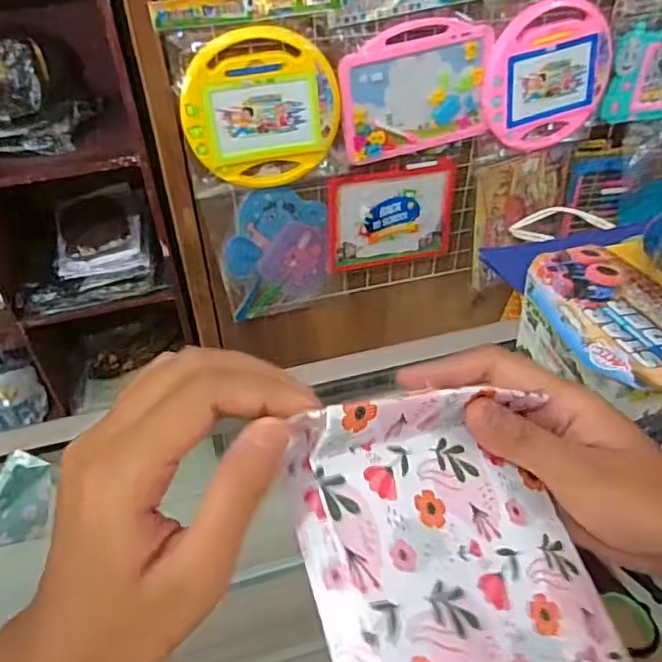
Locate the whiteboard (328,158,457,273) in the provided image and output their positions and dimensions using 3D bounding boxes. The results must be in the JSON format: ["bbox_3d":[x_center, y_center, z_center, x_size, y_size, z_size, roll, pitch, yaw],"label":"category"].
[{"bbox_3d":[0.132,-0.247,1.334,0.281,0.243,0.019,-11,42,-11],"label":"whiteboard"}]

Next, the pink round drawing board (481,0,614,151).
[{"bbox_3d":[0.432,-0.502,1.205,0.275,0.270,0.029,-10,42,-10],"label":"pink round drawing board"}]

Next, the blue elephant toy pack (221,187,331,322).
[{"bbox_3d":[-0.117,-0.167,1.319,0.232,0.299,0.017,-10,42,-10],"label":"blue elephant toy pack"}]

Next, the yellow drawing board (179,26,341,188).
[{"bbox_3d":[-0.125,-0.395,1.104,0.274,0.273,0.023,-8,42,-7],"label":"yellow drawing board"}]

